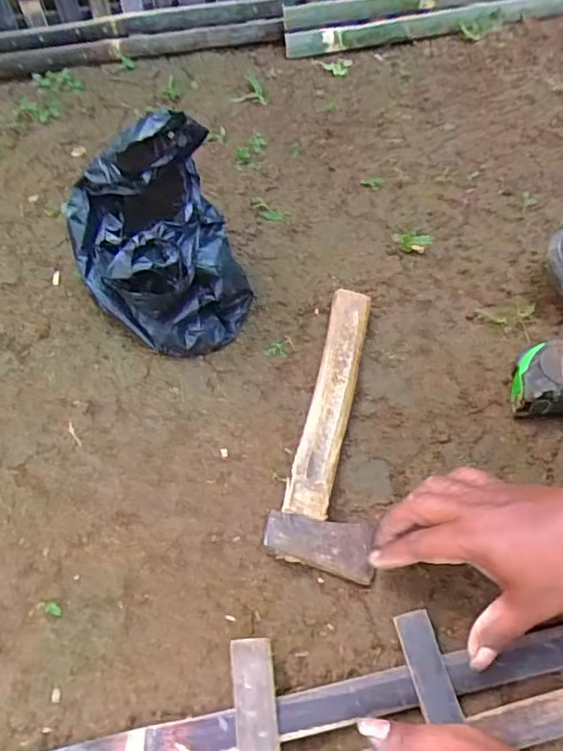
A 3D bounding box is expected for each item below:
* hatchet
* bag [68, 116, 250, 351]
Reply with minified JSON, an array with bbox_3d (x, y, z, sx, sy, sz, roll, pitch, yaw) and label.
[{"bbox_3d":[0.055,0.037,0.510,0.079,0.025,0.267,10,58,8],"label":"hatchet"},{"bbox_3d":[-0.121,-0.124,0.542,0.139,0.154,0.177,-24,59,-13],"label":"bag"}]

